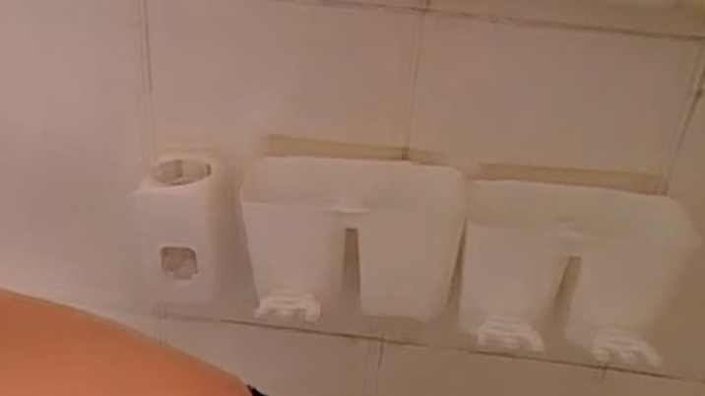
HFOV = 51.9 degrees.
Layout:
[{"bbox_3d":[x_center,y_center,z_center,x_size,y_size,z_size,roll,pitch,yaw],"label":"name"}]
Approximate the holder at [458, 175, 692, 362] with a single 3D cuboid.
[{"bbox_3d":[0.160,0.055,0.543,0.158,0.109,0.064,9,30,7],"label":"holder"}]

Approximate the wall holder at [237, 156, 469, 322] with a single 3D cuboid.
[{"bbox_3d":[-0.003,0.032,0.549,0.159,0.110,0.054,5,30,0],"label":"wall holder"}]

